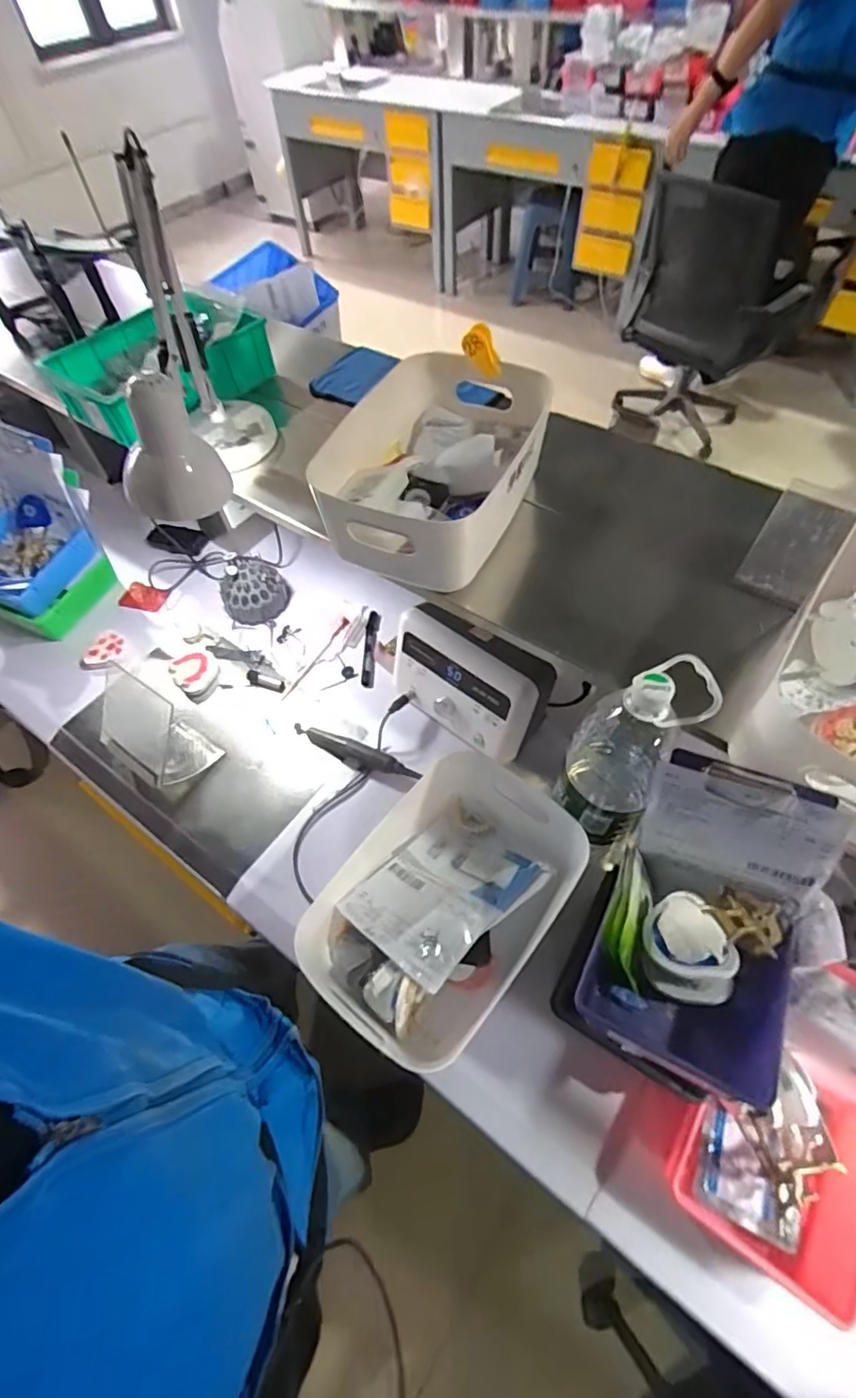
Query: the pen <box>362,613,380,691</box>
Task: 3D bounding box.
[{"bbox_3d":[-0.093,-0.088,0.905,0.021,0.018,0.154,0,58,3],"label":"pen"}]

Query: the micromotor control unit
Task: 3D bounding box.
[{"bbox_3d":[0.049,-0.022,0.777,0.224,0.151,0.104,29,63,19],"label":"micromotor control unit"}]

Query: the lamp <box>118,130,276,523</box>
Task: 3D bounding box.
[{"bbox_3d":[-0.301,-0.407,0.686,0.165,0.285,0.364,-15,58,-6],"label":"lamp"}]

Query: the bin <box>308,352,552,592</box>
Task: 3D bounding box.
[{"bbox_3d":[0.014,-0.281,0.672,0.205,0.103,0.302,22,61,16],"label":"bin"}]

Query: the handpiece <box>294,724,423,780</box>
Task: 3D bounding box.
[{"bbox_3d":[-0.104,0.079,0.800,0.198,0.027,0.030,20,61,15],"label":"handpiece"}]

